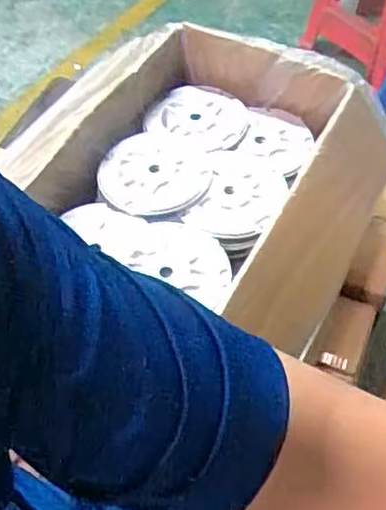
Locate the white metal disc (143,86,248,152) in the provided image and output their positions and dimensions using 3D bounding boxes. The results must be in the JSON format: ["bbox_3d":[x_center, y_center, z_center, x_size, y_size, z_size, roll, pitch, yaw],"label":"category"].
[{"bbox_3d":[0.008,-0.188,0.912,0.126,0.015,0.109,19,56,13],"label":"white metal disc"}]

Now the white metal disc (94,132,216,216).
[{"bbox_3d":[-0.045,-0.107,0.844,0.133,0.018,0.138,0,54,0],"label":"white metal disc"}]

